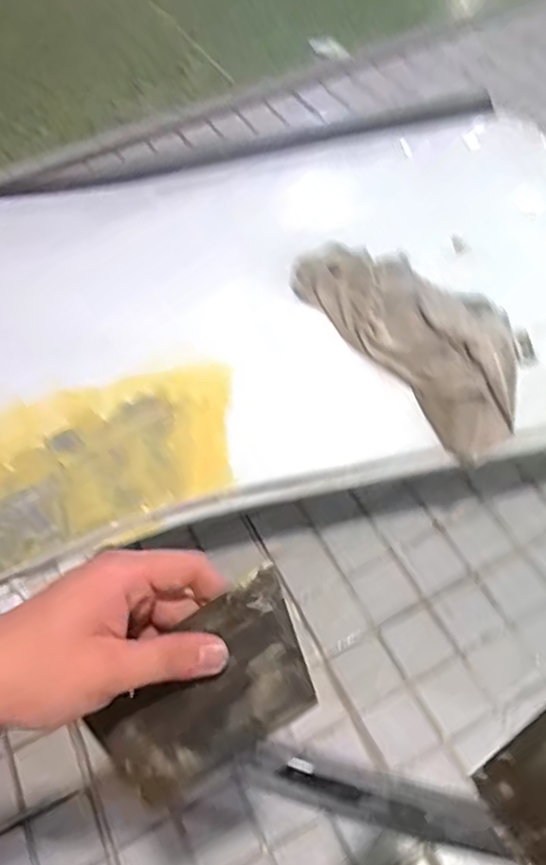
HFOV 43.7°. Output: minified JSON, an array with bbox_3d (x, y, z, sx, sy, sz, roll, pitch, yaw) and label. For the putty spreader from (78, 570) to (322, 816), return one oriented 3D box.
[{"bbox_3d":[-0.034,0.138,0.359,0.131,0.007,0.072,-37,93,7],"label":"putty spreader"}]

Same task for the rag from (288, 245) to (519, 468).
[{"bbox_3d":[0.184,-0.148,0.892,0.182,0.067,0.382,-29,56,-15],"label":"rag"}]

